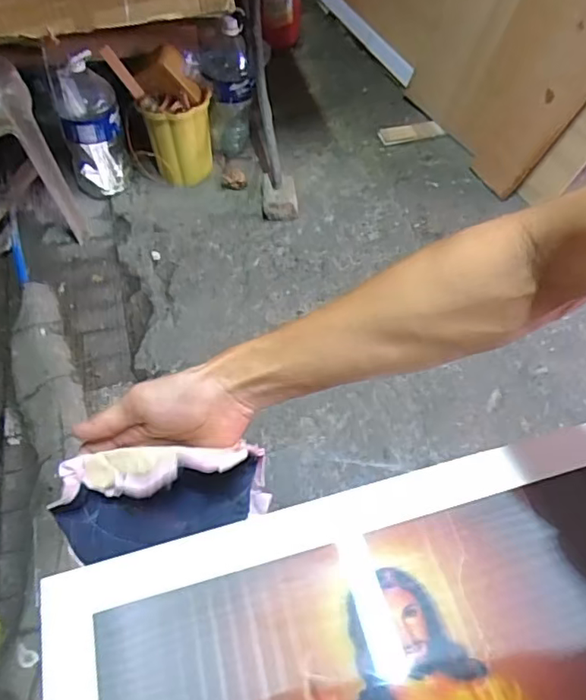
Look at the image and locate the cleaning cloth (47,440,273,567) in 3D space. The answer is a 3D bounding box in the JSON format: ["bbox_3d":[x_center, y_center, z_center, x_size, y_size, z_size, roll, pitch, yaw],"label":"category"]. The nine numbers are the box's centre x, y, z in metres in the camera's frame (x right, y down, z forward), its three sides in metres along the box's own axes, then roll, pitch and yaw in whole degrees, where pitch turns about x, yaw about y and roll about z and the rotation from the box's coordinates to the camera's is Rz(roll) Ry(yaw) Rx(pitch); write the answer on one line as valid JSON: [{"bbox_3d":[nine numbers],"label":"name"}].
[{"bbox_3d":[-0.095,0.100,0.412,0.146,0.085,0.061,-19,58,-10],"label":"cleaning cloth"}]

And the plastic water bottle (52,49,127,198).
[{"bbox_3d":[-0.600,-0.664,1.690,0.182,0.376,0.191,-19,55,-11],"label":"plastic water bottle"}]

